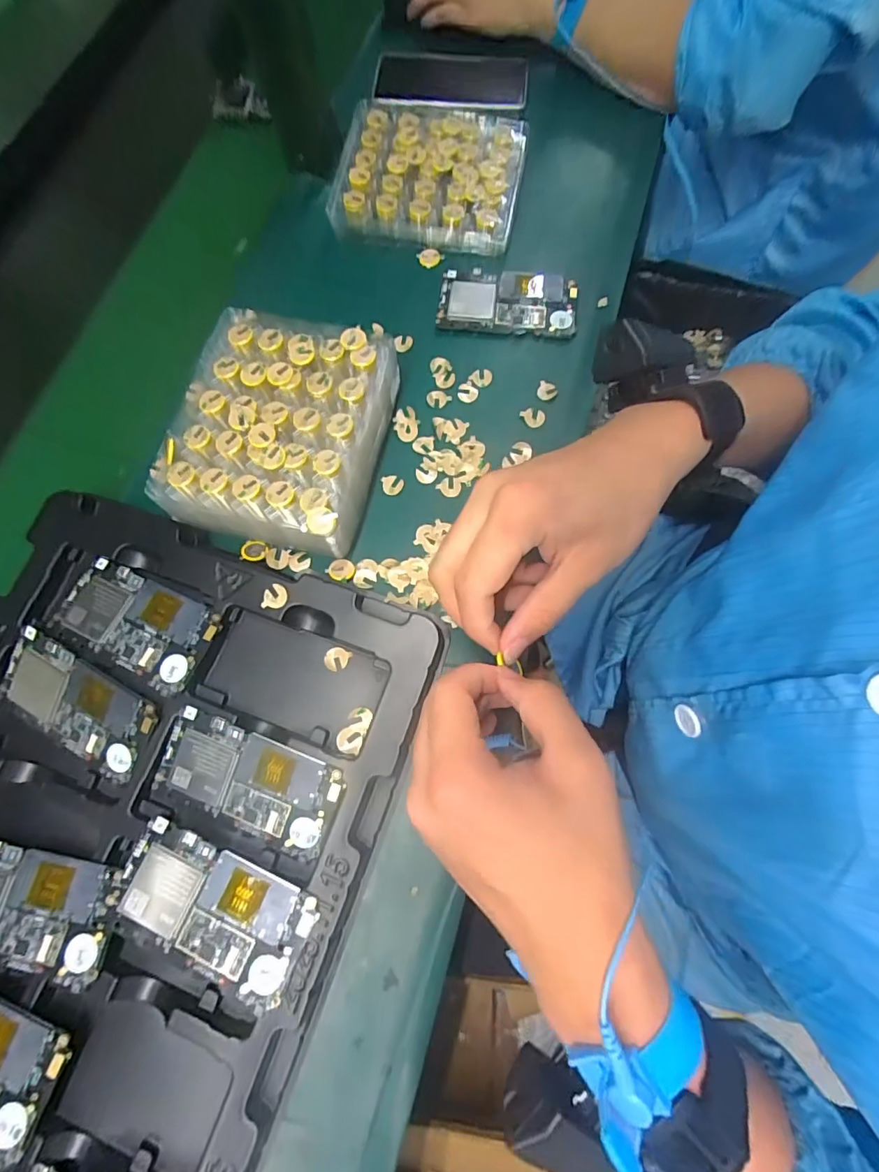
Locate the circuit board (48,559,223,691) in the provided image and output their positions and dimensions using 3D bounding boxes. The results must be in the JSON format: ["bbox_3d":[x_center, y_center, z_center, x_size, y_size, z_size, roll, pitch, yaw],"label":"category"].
[{"bbox_3d":[-0.225,0.023,0.364,0.122,0.004,0.065,24,74,8],"label":"circuit board"}]

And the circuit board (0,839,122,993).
[{"bbox_3d":[-0.267,0.203,0.314,0.124,0.005,0.065,10,73,4],"label":"circuit board"}]

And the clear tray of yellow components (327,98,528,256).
[{"bbox_3d":[-0.008,-0.398,0.479,0.168,0.031,0.150,9,73,4],"label":"clear tray of yellow components"}]

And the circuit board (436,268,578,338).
[{"bbox_3d":[0.062,-0.261,0.452,0.123,0.013,0.065,7,73,3],"label":"circuit board"}]

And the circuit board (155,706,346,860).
[{"bbox_3d":[-0.128,0.131,0.335,0.125,0.006,0.061,22,91,7],"label":"circuit board"}]

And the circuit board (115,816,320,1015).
[{"bbox_3d":[-0.142,0.201,0.310,0.122,0.011,0.062,23,74,8],"label":"circuit board"}]

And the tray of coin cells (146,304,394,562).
[{"bbox_3d":[-0.122,-0.123,0.389,0.147,0.052,0.172,12,73,5],"label":"tray of coin cells"}]

